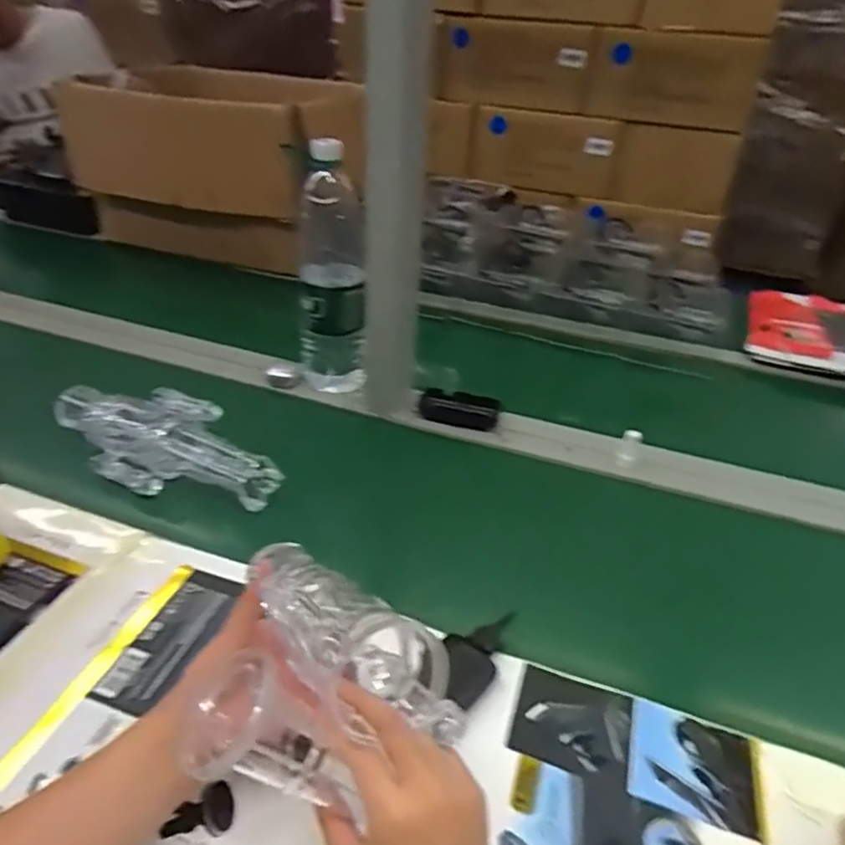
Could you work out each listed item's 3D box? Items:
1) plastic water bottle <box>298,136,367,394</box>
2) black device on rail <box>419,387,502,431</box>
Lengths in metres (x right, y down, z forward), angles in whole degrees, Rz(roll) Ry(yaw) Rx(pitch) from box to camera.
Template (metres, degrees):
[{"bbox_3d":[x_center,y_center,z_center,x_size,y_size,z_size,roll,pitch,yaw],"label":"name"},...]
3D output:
[{"bbox_3d":[-0.121,-0.191,0.836,0.087,0.328,0.086,-3,35,-10],"label":"plastic water bottle"},{"bbox_3d":[0.051,-0.014,0.854,0.106,0.036,0.049,9,35,7],"label":"black device on rail"}]

